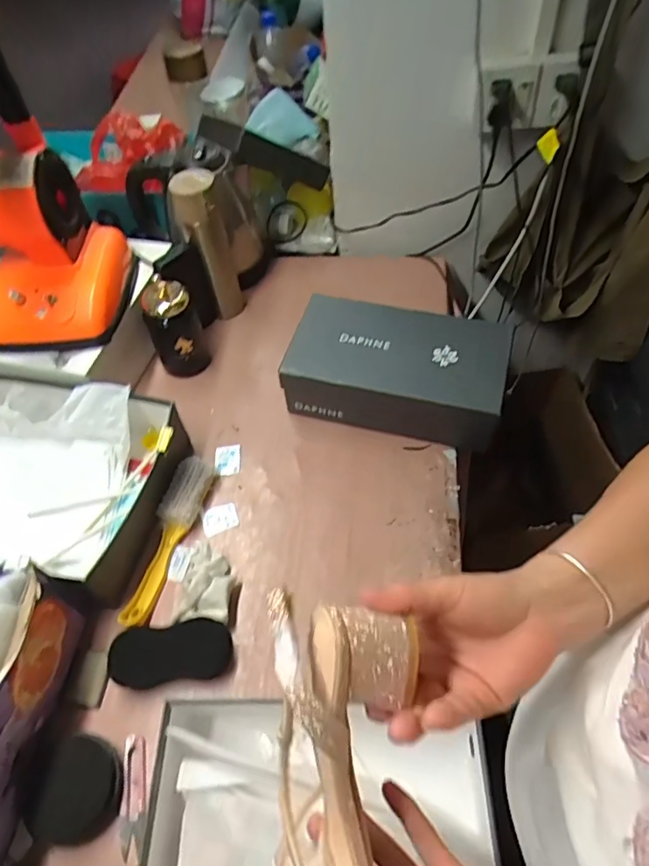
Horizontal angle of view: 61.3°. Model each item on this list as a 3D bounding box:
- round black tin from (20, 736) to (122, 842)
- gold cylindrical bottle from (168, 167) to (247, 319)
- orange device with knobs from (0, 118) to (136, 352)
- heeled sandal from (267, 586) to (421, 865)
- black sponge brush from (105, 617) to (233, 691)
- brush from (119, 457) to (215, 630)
[{"bbox_3d":[-0.247,0.348,0.538,0.082,0.030,0.086,-2,54,3],"label":"round black tin"},{"bbox_3d":[-0.181,-0.291,0.866,0.067,0.255,0.067,-2,54,3],"label":"gold cylindrical bottle"},{"bbox_3d":[-0.389,-0.253,0.743,0.172,0.196,0.196,-1,54,3],"label":"orange device with knobs"},{"bbox_3d":[0.000,0.197,0.316,0.080,0.101,0.191,7,94,9],"label":"heeled sandal"},{"bbox_3d":[-0.170,0.244,0.611,0.129,0.032,0.058,-3,53,-13],"label":"black sponge brush"},{"bbox_3d":[-0.198,0.130,0.693,0.048,0.034,0.226,11,56,12],"label":"brush"}]

